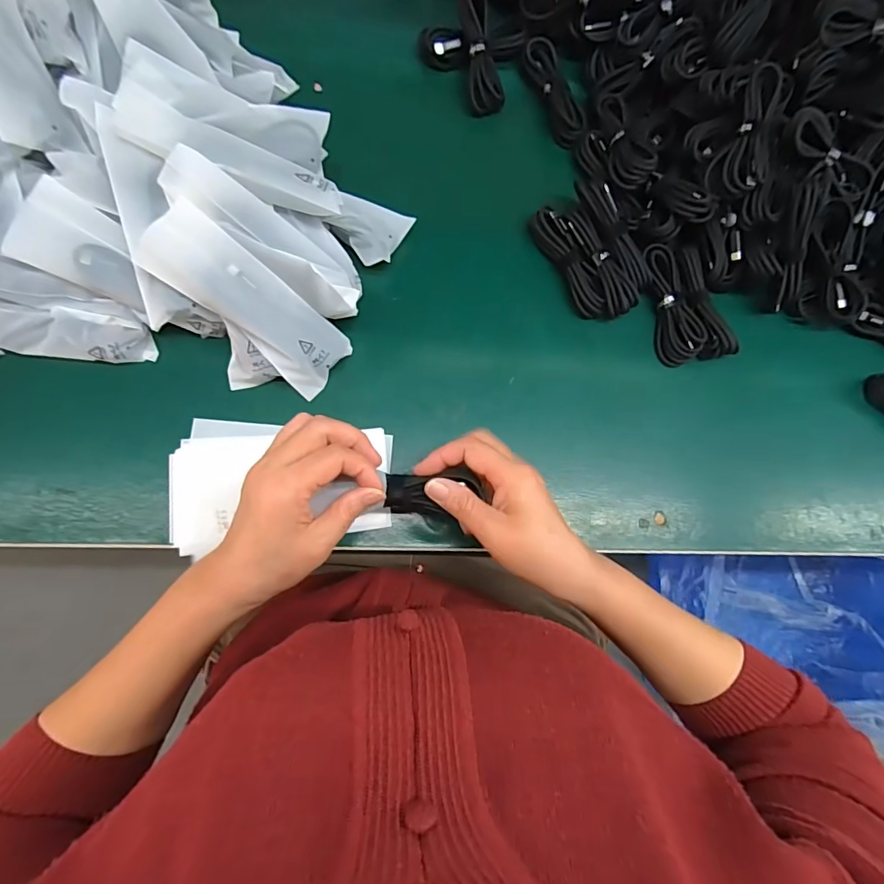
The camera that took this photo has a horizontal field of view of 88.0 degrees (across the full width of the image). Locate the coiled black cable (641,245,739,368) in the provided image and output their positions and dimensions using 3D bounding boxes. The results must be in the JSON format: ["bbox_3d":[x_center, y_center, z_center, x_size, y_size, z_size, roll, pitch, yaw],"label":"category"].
[{"bbox_3d":[0.222,-0.129,0.423,0.055,0.028,0.112,-14,82,-9],"label":"coiled black cable"}]

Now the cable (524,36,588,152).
[{"bbox_3d":[0.112,-0.351,0.460,0.026,0.024,0.106,-20,82,-10],"label":"cable"}]

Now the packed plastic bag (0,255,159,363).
[{"bbox_3d":[-0.295,-0.094,0.340,0.141,0.028,0.057,13,83,-18],"label":"packed plastic bag"}]

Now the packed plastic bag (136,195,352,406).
[{"bbox_3d":[-0.142,-0.103,0.346,0.153,0.017,0.056,42,81,-25],"label":"packed plastic bag"}]

